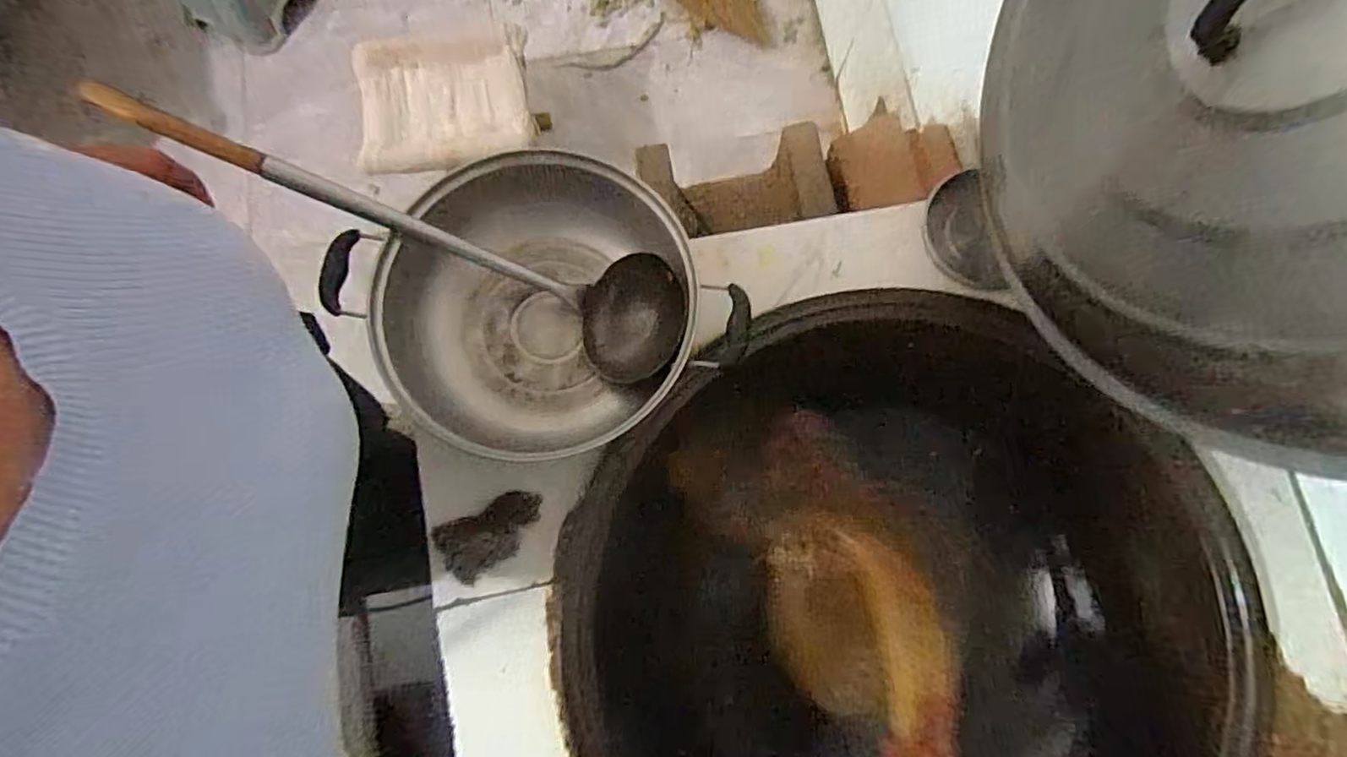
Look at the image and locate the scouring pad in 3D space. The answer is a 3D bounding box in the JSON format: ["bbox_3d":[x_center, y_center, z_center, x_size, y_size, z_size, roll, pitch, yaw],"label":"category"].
[{"bbox_3d":[-0.155,0.135,0.550,0.093,0.040,0.057,-26,79,-5],"label":"scouring pad"}]

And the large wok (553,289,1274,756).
[{"bbox_3d":[0.203,0.227,0.606,0.558,0.148,0.542,0,78,0],"label":"large wok"}]

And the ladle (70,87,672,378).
[{"bbox_3d":[-0.210,-0.112,0.522,0.467,0.076,0.112,19,78,-19],"label":"ladle"}]

